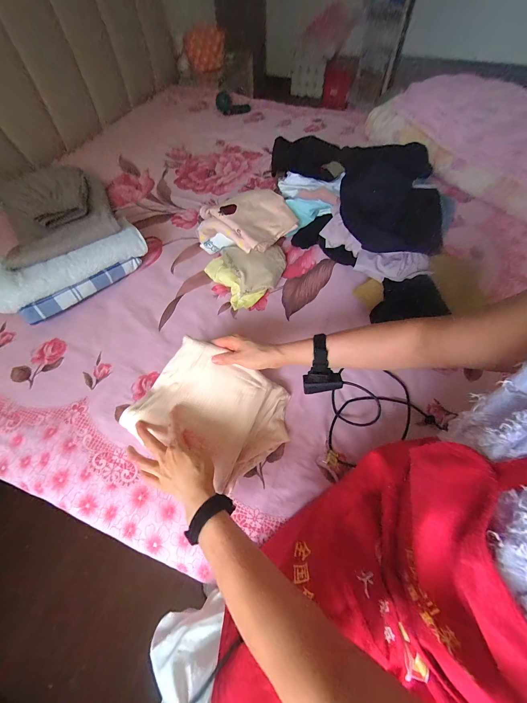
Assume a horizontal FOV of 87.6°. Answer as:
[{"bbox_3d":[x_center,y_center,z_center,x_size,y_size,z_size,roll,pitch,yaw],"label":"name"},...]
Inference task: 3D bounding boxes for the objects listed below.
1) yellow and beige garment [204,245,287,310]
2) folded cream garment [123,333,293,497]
[{"bbox_3d":[-0.028,-0.238,0.757,0.215,0.076,0.177,-32,64,-15],"label":"yellow and beige garment"},{"bbox_3d":[-0.090,0.103,0.513,0.256,0.124,0.212,27,64,14],"label":"folded cream garment"}]

